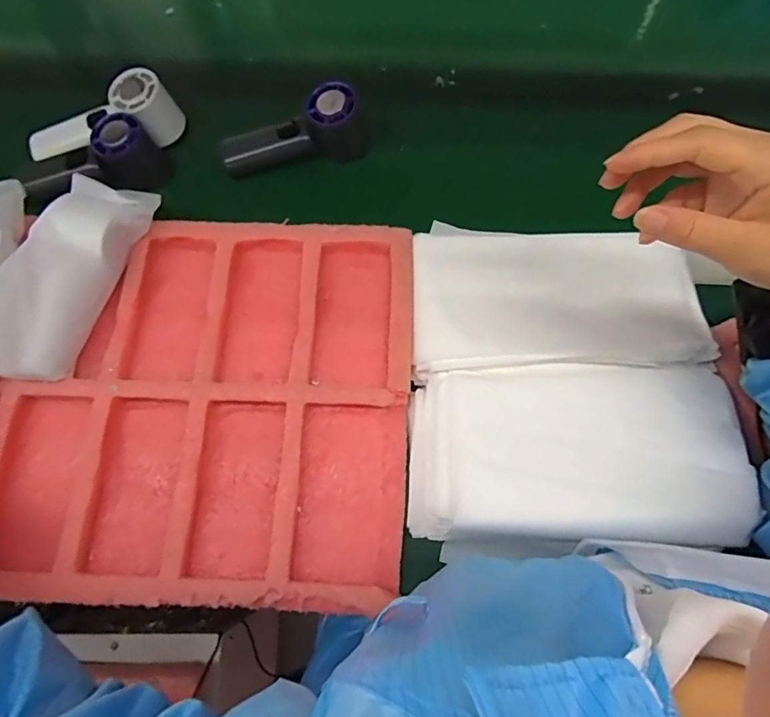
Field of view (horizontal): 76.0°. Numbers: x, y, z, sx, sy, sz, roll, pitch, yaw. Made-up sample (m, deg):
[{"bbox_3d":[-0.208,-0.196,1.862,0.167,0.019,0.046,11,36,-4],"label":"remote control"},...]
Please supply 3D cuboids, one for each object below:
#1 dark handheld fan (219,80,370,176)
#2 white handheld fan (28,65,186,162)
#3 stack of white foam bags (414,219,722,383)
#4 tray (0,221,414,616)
[{"bbox_3d":[-0.096,-0.233,0.521,0.150,0.058,0.050,-14,69,9],"label":"dark handheld fan"},{"bbox_3d":[-0.292,-0.242,0.512,0.152,0.059,0.055,-24,72,-8],"label":"white handheld fan"},{"bbox_3d":[0.153,-0.054,0.437,0.248,0.021,0.128,1,69,1],"label":"stack of white foam bags"},{"bbox_3d":[-0.149,0.029,0.429,0.337,0.034,0.324,3,69,2],"label":"tray"}]

